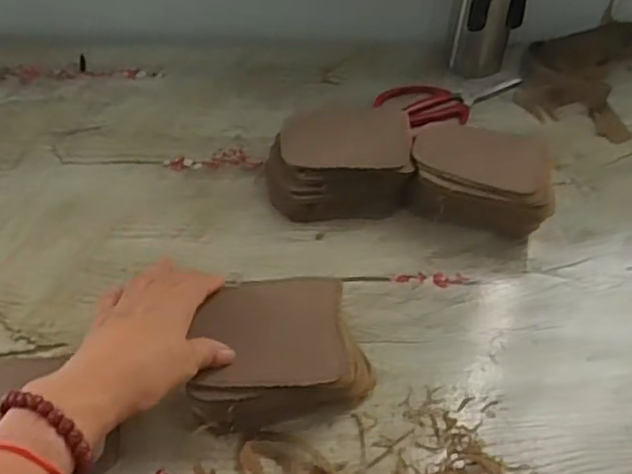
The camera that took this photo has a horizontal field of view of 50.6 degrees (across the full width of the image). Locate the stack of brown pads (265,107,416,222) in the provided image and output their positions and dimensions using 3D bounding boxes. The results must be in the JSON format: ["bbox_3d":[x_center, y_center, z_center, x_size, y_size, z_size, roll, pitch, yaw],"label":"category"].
[{"bbox_3d":[0.022,-0.071,0.640,0.136,0.056,0.101,-3,46,-6],"label":"stack of brown pads"}]

